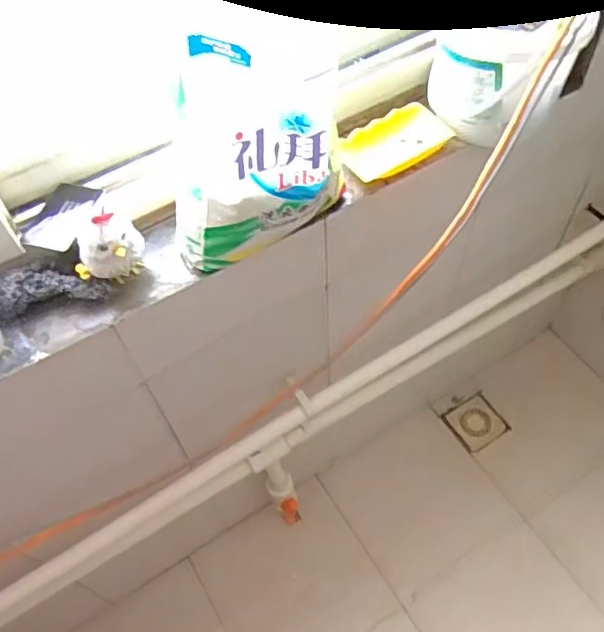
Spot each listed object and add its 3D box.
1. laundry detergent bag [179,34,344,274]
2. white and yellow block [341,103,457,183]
[{"bbox_3d":[-0.043,-0.148,0.559,0.167,0.212,0.087,-8,56,-2],"label":"laundry detergent bag"},{"bbox_3d":[0.111,-0.199,0.719,0.130,0.031,0.068,-35,61,-18],"label":"white and yellow block"}]

